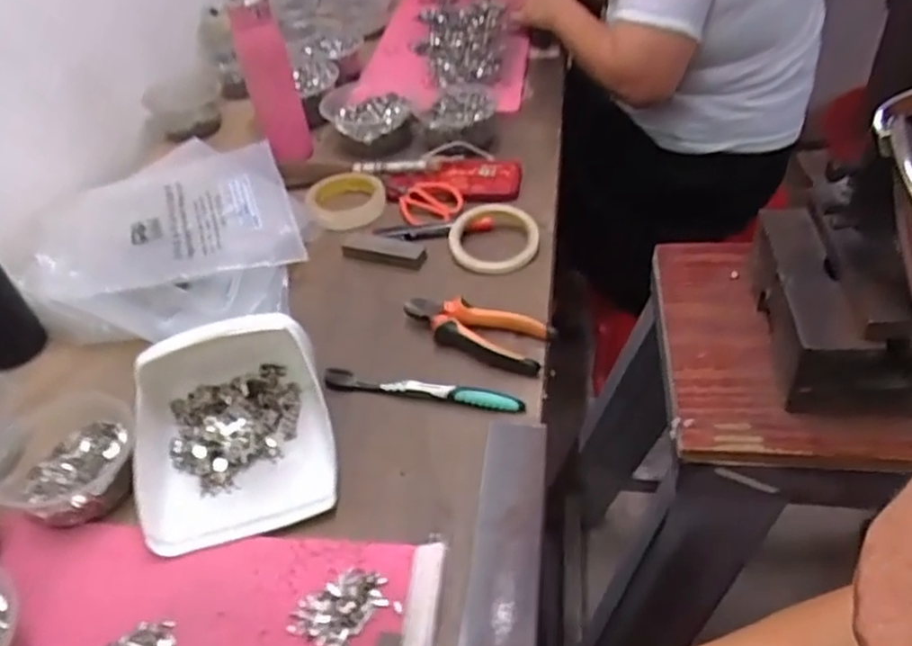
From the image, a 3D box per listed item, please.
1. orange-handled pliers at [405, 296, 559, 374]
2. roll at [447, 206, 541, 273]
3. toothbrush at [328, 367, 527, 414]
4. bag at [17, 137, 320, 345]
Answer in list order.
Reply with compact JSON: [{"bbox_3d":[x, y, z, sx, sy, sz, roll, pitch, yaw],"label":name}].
[{"bbox_3d":[0.021,0.002,0.677,0.146,0.026,0.062,22,49,28],"label":"orange-handled pliers"},{"bbox_3d":[0.040,-0.100,0.789,0.097,0.025,0.107,-9,42,-4],"label":"roll"},{"bbox_3d":[-0.032,0.059,0.629,0.182,0.014,0.016,7,44,14],"label":"toothbrush"},{"bbox_3d":[-0.322,-0.111,0.819,0.298,0.052,0.330,-1,42,5],"label":"bag"}]

